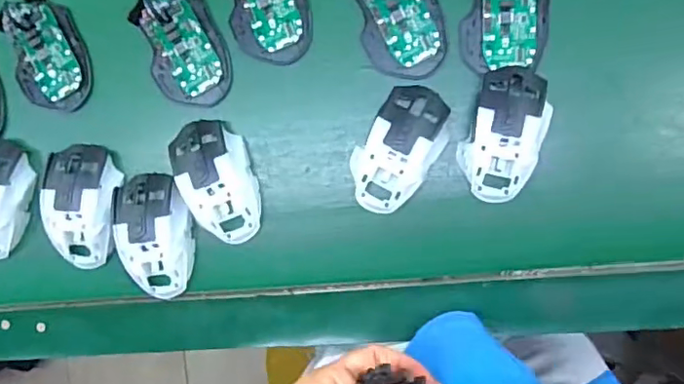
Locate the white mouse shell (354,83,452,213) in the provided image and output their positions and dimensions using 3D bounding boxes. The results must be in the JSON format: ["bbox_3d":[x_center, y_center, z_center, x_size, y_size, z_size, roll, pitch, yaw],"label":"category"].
[{"bbox_3d":[0.049,-0.037,0.492,0.063,0.032,0.113,33,96,4],"label":"white mouse shell"}]

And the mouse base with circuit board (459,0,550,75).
[{"bbox_3d":[0.143,-0.158,0.485,0.072,0.022,0.102,4,93,6],"label":"mouse base with circuit board"}]

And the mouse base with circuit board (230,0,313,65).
[{"bbox_3d":[-0.070,-0.174,0.509,0.072,0.015,0.114,-18,91,7],"label":"mouse base with circuit board"}]

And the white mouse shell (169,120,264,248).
[{"bbox_3d":[-0.114,-0.009,0.513,0.061,0.035,0.113,-18,91,7],"label":"white mouse shell"}]

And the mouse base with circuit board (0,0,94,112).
[{"bbox_3d":[-0.285,-0.134,0.536,0.069,0.018,0.114,-17,91,7],"label":"mouse base with circuit board"}]

